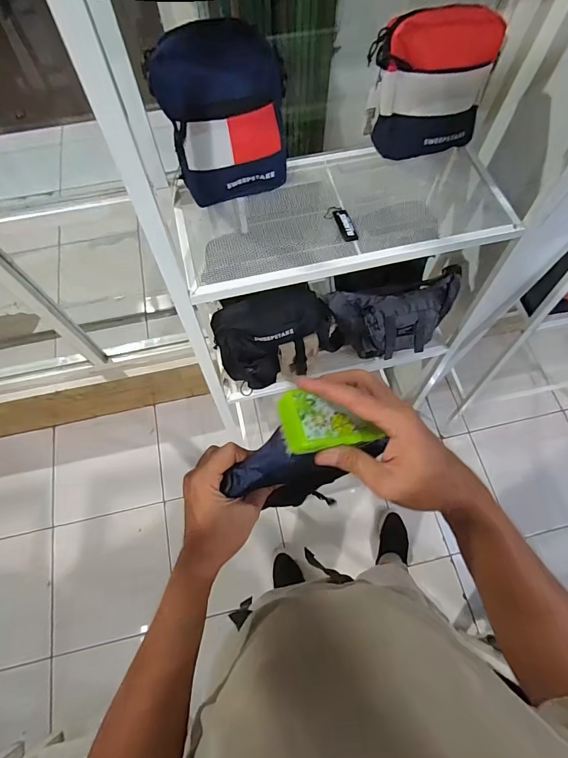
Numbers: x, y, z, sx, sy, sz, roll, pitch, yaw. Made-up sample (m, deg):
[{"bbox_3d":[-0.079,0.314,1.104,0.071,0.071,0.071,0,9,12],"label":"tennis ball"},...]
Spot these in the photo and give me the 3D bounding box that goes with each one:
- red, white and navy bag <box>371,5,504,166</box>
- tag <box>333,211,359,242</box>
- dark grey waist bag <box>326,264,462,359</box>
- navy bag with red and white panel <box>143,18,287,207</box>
[{"bbox_3d":[0.234,-0.461,0.596,0.180,0.166,0.105,-15,69,-6],"label":"red, white and navy bag"},{"bbox_3d":[0.098,-0.247,0.609,0.024,0.012,0.060,-15,69,-6],"label":"tag"},{"bbox_3d":[0.256,-0.138,0.843,0.295,0.105,0.140,-15,69,-6],"label":"dark grey waist bag"},{"bbox_3d":[-0.089,-0.378,0.556,0.177,0.167,0.129,-12,68,-5],"label":"navy bag with red and white panel"}]

